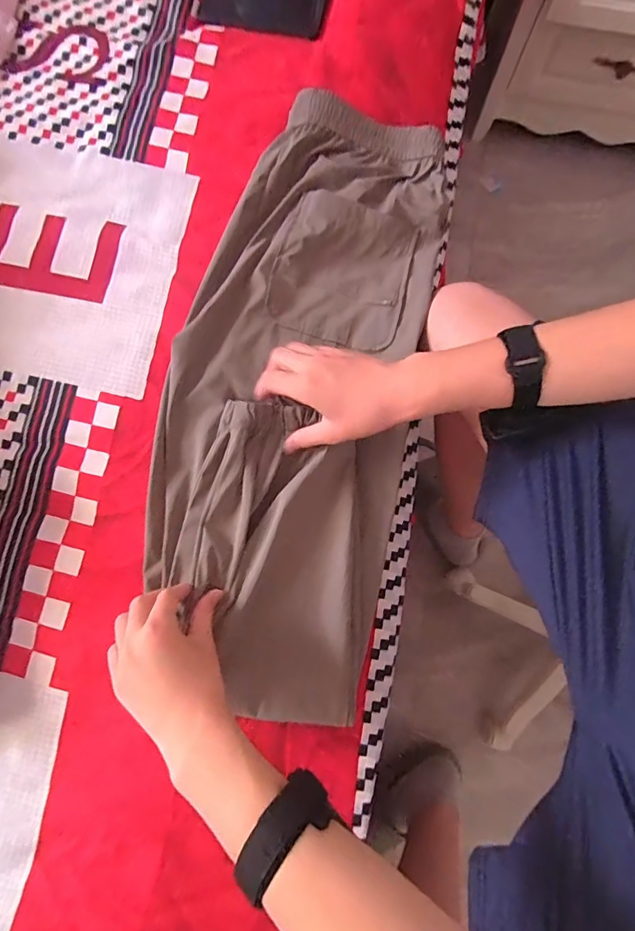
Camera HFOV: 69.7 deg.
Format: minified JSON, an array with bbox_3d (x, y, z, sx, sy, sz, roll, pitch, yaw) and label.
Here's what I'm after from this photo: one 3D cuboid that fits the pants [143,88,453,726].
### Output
[{"bbox_3d":[-0.017,-0.089,0.492,0.256,0.063,0.662,12,82,-10],"label":"pants"}]

